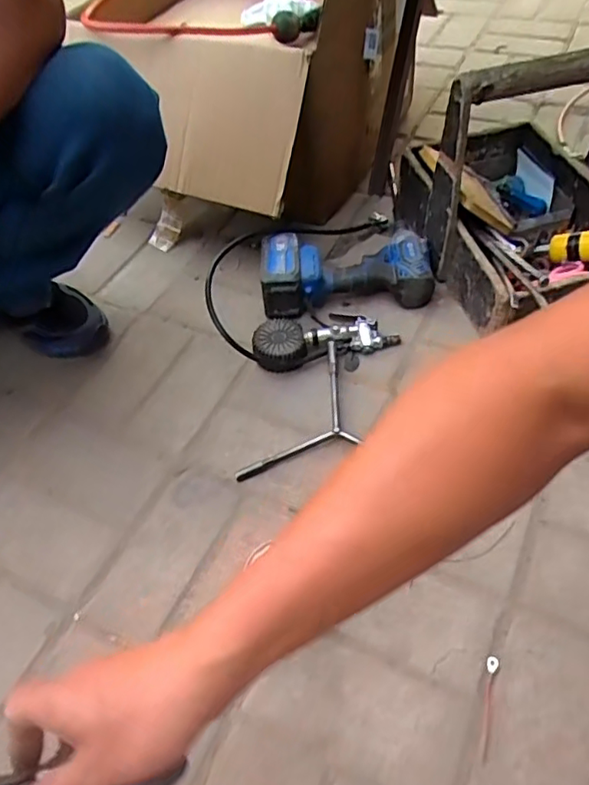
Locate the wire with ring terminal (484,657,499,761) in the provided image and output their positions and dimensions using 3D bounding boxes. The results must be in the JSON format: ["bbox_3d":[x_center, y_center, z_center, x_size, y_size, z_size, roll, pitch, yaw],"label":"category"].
[{"bbox_3d":[0.176,0.286,0.516,0.011,0.009,0.086,12,54,14],"label":"wire with ring terminal"}]

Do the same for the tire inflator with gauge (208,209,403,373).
[{"bbox_3d":[0.009,-0.147,0.811,0.264,0.098,0.242,-2,52,4],"label":"tire inflator with gauge"}]

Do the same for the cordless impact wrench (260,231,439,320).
[{"bbox_3d":[0.074,-0.184,0.839,0.241,0.071,0.126,-5,52,2],"label":"cordless impact wrench"}]

